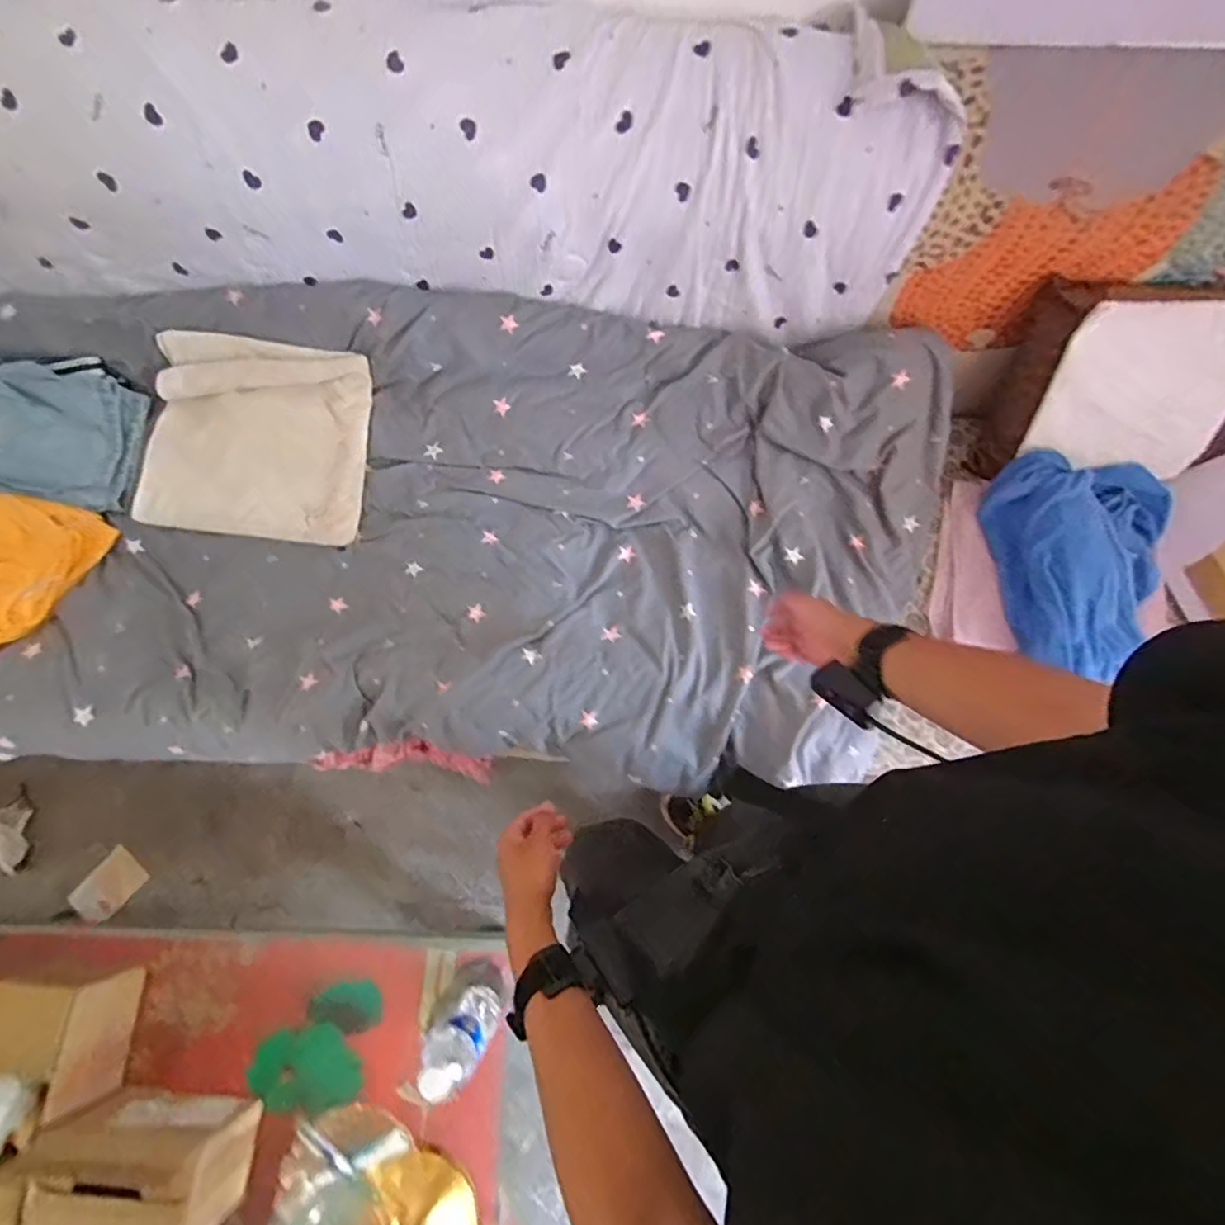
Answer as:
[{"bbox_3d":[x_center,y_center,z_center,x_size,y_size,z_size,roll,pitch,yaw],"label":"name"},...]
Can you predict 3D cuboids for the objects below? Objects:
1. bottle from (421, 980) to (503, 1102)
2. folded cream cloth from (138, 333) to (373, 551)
[{"bbox_3d":[-0.191,0.542,0.773,0.066,0.230,0.072,26,76,7],"label":"bottle"},{"bbox_3d":[-0.595,-0.289,1.013,0.347,0.025,0.319,8,92,-5],"label":"folded cream cloth"}]

